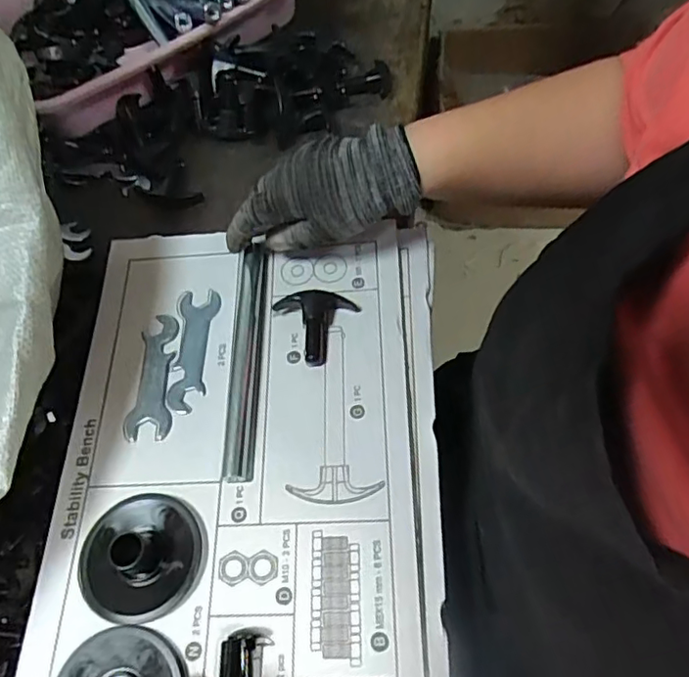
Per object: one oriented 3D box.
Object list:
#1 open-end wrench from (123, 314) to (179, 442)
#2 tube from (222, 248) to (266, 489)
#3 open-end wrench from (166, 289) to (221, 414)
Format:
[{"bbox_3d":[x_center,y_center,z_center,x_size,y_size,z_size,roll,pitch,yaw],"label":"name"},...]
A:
[{"bbox_3d":[-0.130,0.023,0.398,0.030,0.004,0.091,-1,63,5],"label":"open-end wrench"},{"bbox_3d":[-0.070,0.013,0.400,0.022,0.014,0.168,-1,66,2],"label":"tube"},{"bbox_3d":[-0.105,0.007,0.404,0.030,0.004,0.092,-3,62,3],"label":"open-end wrench"}]

